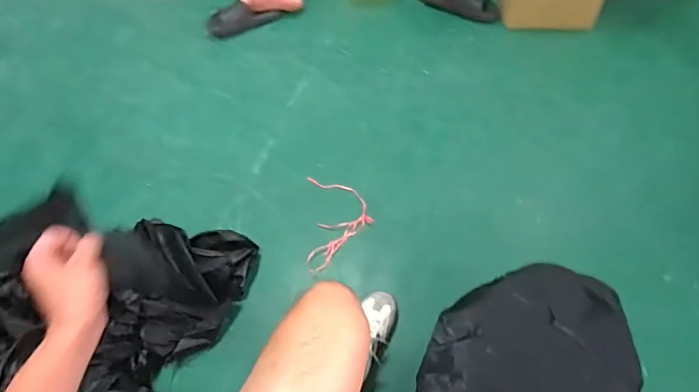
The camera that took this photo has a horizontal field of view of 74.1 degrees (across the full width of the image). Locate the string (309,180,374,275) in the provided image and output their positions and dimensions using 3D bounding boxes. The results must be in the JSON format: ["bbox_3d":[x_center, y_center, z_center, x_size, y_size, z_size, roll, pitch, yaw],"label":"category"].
[{"bbox_3d":[-0.026,0.067,1.229,0.167,0.009,0.284,-1,58,2],"label":"string"}]

